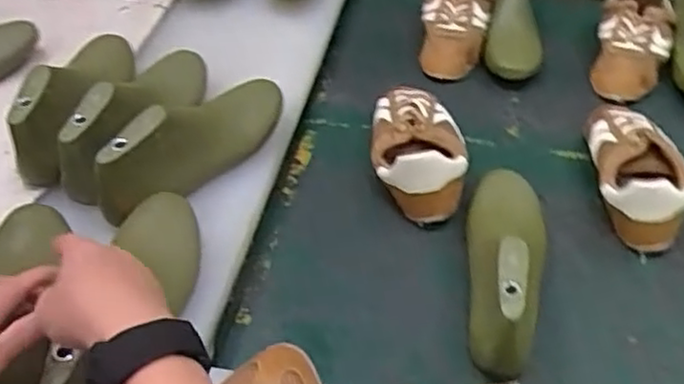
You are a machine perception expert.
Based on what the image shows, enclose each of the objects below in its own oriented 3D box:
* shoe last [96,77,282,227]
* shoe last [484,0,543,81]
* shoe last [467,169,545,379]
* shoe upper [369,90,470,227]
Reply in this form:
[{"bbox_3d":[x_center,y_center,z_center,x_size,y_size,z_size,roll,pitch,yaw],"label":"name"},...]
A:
[{"bbox_3d":[-0.150,-0.054,0.757,0.063,0.110,0.261,23,48,23],"label":"shoe last"},{"bbox_3d":[0.259,-0.248,1.054,0.082,0.081,0.205,9,44,9],"label":"shoe last"},{"bbox_3d":[0.158,0.065,0.714,0.068,0.082,0.281,5,44,5],"label":"shoe last"},{"bbox_3d":[0.089,-0.059,0.840,0.105,0.075,0.186,4,44,4],"label":"shoe upper"}]

